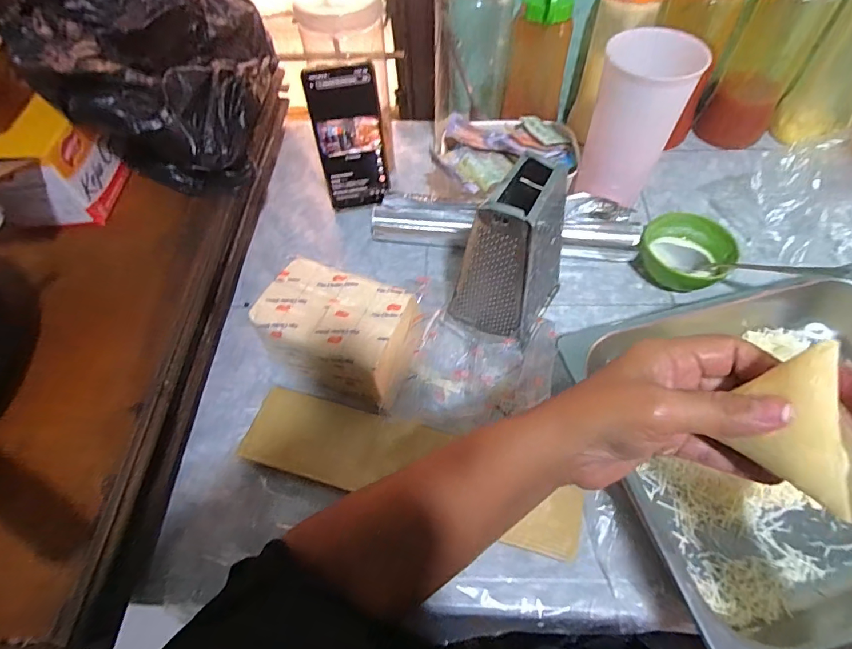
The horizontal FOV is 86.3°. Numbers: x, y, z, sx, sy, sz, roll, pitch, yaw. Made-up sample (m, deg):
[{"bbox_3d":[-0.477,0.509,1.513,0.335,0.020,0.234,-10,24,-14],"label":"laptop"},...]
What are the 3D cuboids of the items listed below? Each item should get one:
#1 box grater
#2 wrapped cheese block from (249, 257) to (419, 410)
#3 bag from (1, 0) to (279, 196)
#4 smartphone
[{"bbox_3d":[0.083,-0.068,0.427,0.083,0.163,0.098,24,62,17],"label":"box grater"},{"bbox_3d":[-0.080,0.011,0.438,0.146,0.080,0.092,22,61,16],"label":"wrapped cheese block"},{"bbox_3d":[-0.275,-0.281,0.476,0.161,0.172,0.258,-5,57,0],"label":"bag"},{"bbox_3d":[-0.086,-0.211,0.524,0.075,0.157,0.016,-10,43,-6],"label":"smartphone"}]

